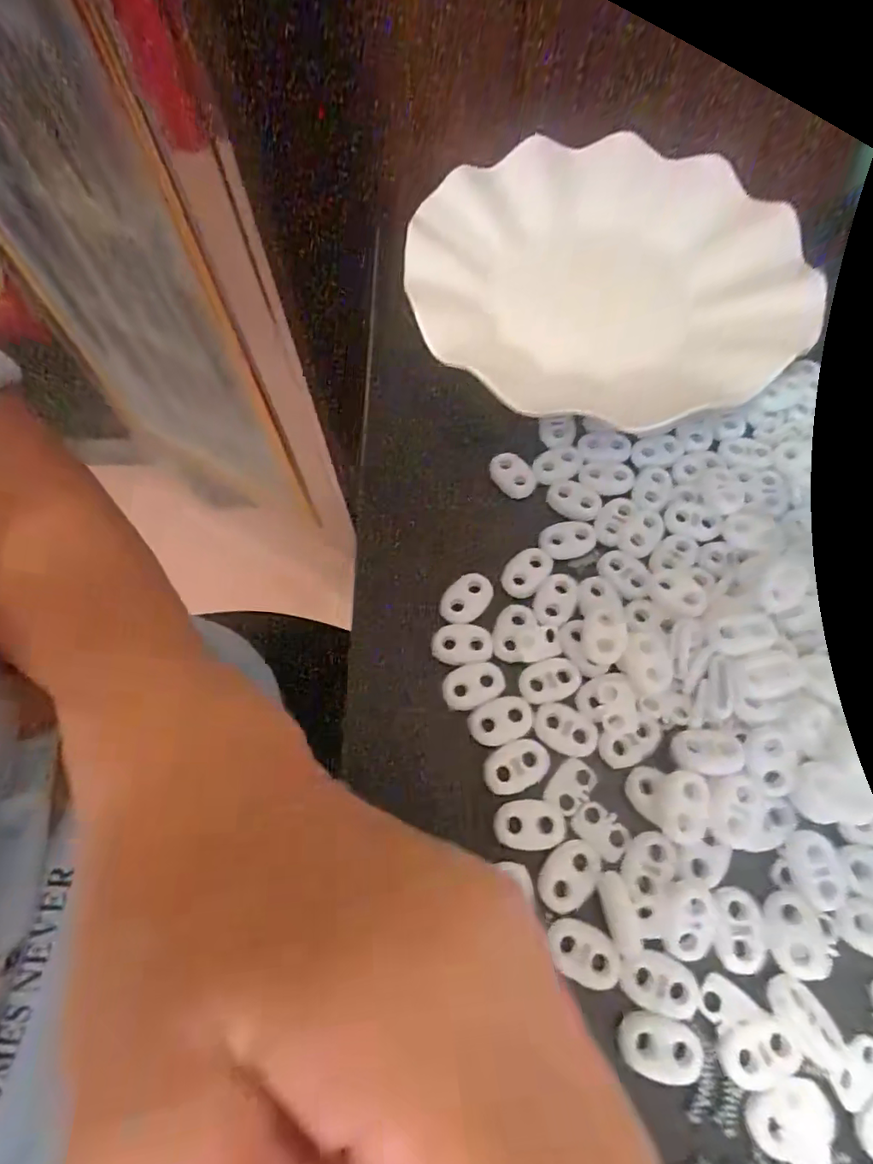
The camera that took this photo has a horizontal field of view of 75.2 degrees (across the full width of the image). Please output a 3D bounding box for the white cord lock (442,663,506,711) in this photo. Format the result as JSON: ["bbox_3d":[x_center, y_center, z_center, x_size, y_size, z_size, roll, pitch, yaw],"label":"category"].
[{"bbox_3d":[0.013,0.038,0.205,0.022,0.004,0.014,-20,66,-7],"label":"white cord lock"}]

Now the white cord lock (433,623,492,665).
[{"bbox_3d":[0.009,0.022,0.208,0.022,0.004,0.015,0,65,2],"label":"white cord lock"}]

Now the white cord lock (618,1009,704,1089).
[{"bbox_3d":[0.064,0.132,0.160,0.023,0.004,0.016,11,66,7],"label":"white cord lock"}]

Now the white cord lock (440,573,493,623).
[{"bbox_3d":[0.012,0.006,0.217,0.022,0.004,0.015,-41,71,-16],"label":"white cord lock"}]

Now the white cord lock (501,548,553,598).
[{"bbox_3d":[0.036,-0.005,0.220,0.014,0.004,0.023,39,72,18],"label":"white cord lock"}]

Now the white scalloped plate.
[{"bbox_3d":[0.079,-0.153,0.277,0.180,0.019,0.181,-1,65,2],"label":"white scalloped plate"}]

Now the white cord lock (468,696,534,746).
[{"bbox_3d":[0.023,0.049,0.198,0.023,0.004,0.014,-19,66,-7],"label":"white cord lock"}]

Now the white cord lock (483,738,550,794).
[{"bbox_3d":[0.028,0.062,0.191,0.022,0.004,0.015,-25,67,-9],"label":"white cord lock"}]

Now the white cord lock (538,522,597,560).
[{"bbox_3d":[0.053,-0.017,0.226,0.023,0.004,0.014,-9,65,-2],"label":"white cord lock"}]

